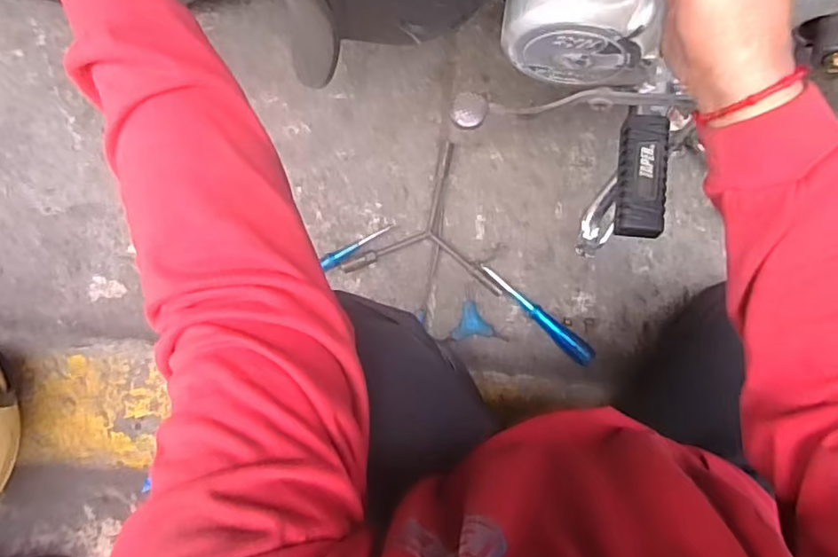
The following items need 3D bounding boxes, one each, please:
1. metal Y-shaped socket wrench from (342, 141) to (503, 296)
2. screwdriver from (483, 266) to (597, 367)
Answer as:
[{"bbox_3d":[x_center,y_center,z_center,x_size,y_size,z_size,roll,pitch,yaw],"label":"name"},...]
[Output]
[{"bbox_3d":[-0.013,-0.054,0.827,0.196,0.013,0.219,-19,87,2],"label":"metal Y-shaped socket wrench"},{"bbox_3d":[0.162,0.051,0.813,0.189,0.026,0.026,40,90,3],"label":"screwdriver"}]

